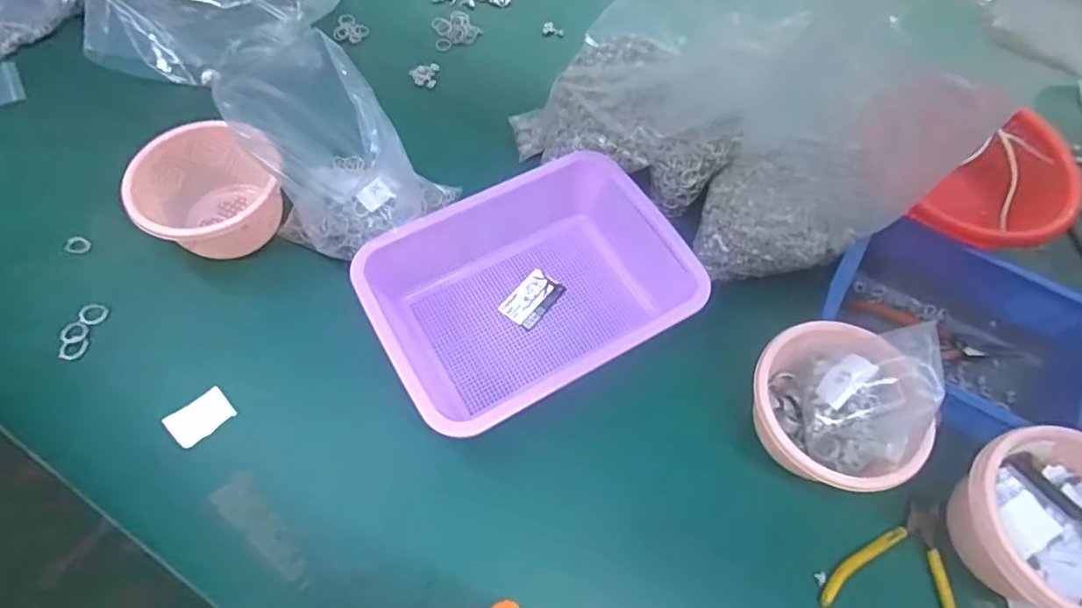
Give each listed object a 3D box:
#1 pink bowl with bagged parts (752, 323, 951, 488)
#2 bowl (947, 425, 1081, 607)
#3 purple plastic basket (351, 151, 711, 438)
[{"bbox_3d":[0.261,0.093,0.539,0.139,0.112,0.143,1,62,-2],"label":"pink bowl with bagged parts"},{"bbox_3d":[0.430,0.187,0.503,0.149,0.095,0.146,1,62,-2],"label":"bowl"},{"bbox_3d":[-0.010,-0.015,0.608,0.306,0.079,0.227,-27,66,-16],"label":"purple plastic basket"}]

